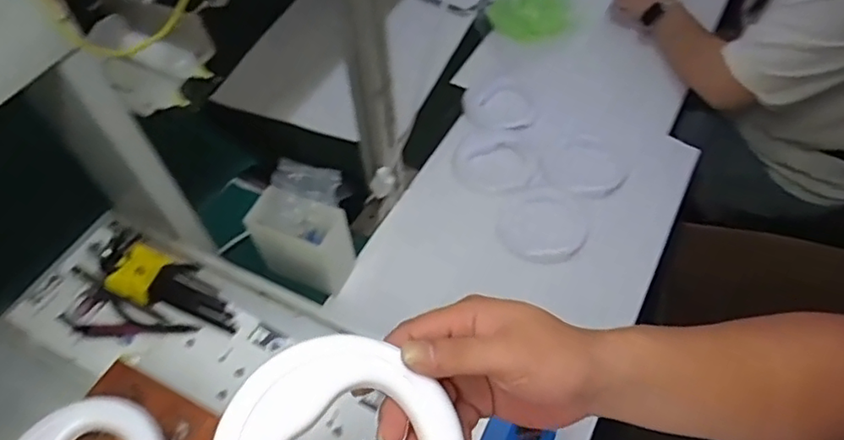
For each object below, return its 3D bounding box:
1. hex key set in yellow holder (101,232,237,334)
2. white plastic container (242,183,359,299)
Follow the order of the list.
[{"bbox_3d":[-0.269,0.067,0.623,0.163,0.032,0.060,18,56,14],"label":"hex key set in yellow holder"},{"bbox_3d":[-0.161,0.026,0.779,0.117,0.135,0.067,15,56,12],"label":"white plastic container"}]

